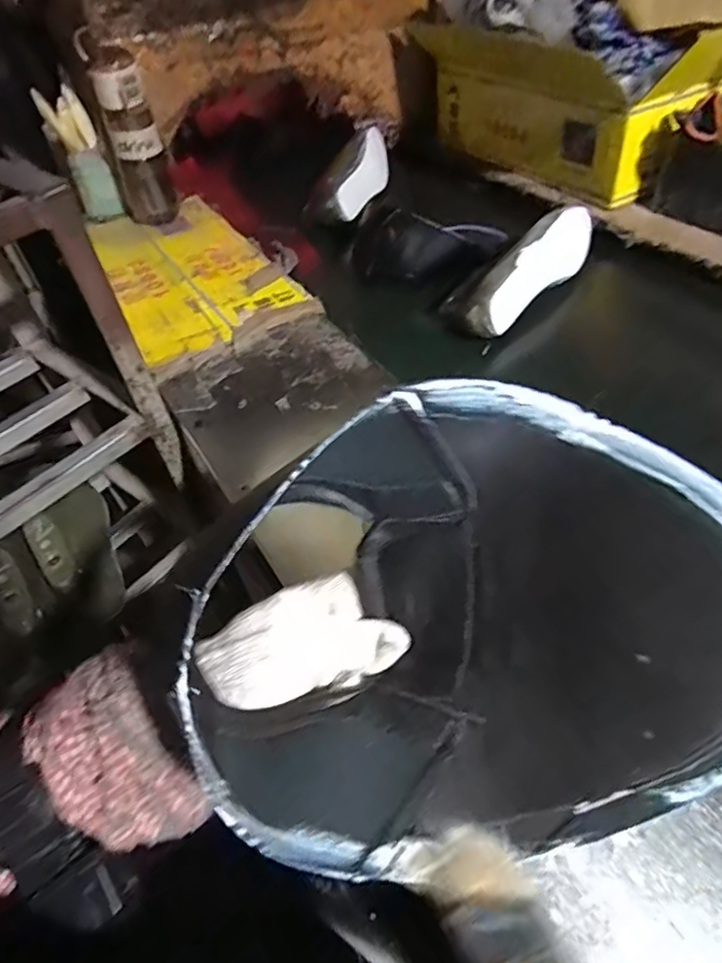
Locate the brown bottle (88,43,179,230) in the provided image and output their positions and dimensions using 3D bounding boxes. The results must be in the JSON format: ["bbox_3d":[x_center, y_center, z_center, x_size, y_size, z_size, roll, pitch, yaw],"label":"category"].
[{"bbox_3d":[-0.351,-0.517,0.879,0.087,0.223,0.093,-17,48,-9],"label":"brown bottle"}]

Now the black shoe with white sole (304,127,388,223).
[{"bbox_3d":[-0.013,-0.530,0.983,0.091,0.070,0.235,13,51,17],"label":"black shoe with white sole"}]

